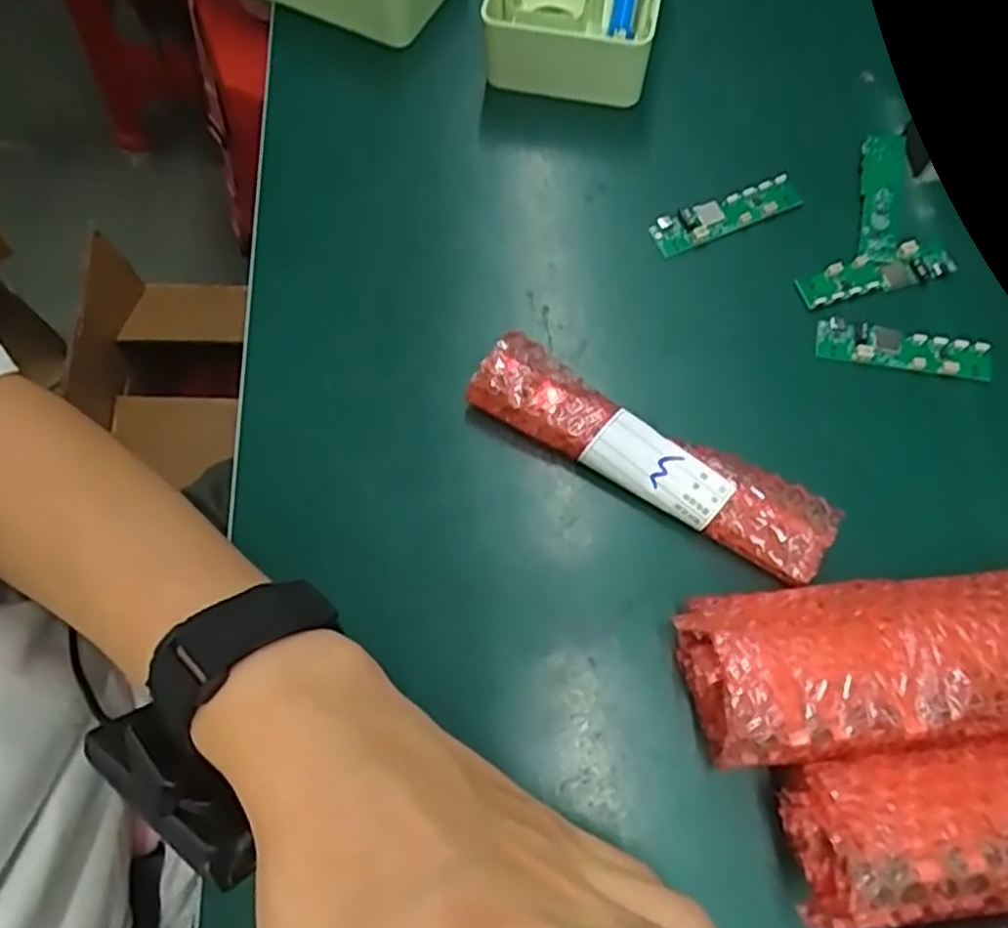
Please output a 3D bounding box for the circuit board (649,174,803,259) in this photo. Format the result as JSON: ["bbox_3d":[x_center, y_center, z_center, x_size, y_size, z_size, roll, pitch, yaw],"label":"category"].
[{"bbox_3d":[0.132,-0.149,0.444,0.090,0.007,0.024,-20,71,-9],"label":"circuit board"}]

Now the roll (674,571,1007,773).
[{"bbox_3d":[0.183,0.085,0.332,0.200,0.074,0.070,-7,69,-4],"label":"roll"}]

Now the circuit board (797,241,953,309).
[{"bbox_3d":[0.213,-0.109,0.429,0.092,0.008,0.024,-15,70,-7],"label":"circuit board"}]

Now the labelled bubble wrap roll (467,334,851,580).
[{"bbox_3d":[0.073,-0.003,0.386,0.189,0.032,0.041,31,71,10],"label":"labelled bubble wrap roll"}]

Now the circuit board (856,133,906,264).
[{"bbox_3d":[0.223,-0.159,0.443,0.026,0.007,0.091,15,69,4],"label":"circuit board"}]

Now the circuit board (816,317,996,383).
[{"bbox_3d":[0.221,-0.065,0.411,0.091,0.005,0.023,10,69,2],"label":"circuit board"}]

